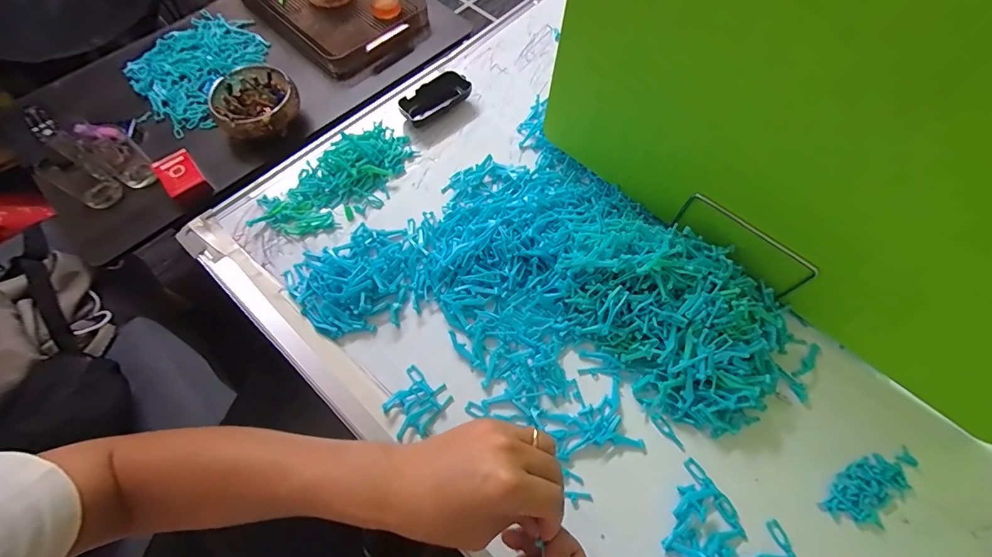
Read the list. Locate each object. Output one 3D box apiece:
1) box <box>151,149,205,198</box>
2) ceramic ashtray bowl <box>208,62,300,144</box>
[{"bbox_3d":[-0.530,-0.174,0.715,0.058,0.028,0.090,-35,69,-16],"label":"box"},{"bbox_3d":[-0.422,-0.304,0.754,0.131,0.069,0.141,0,64,0],"label":"ceramic ashtray bowl"}]

